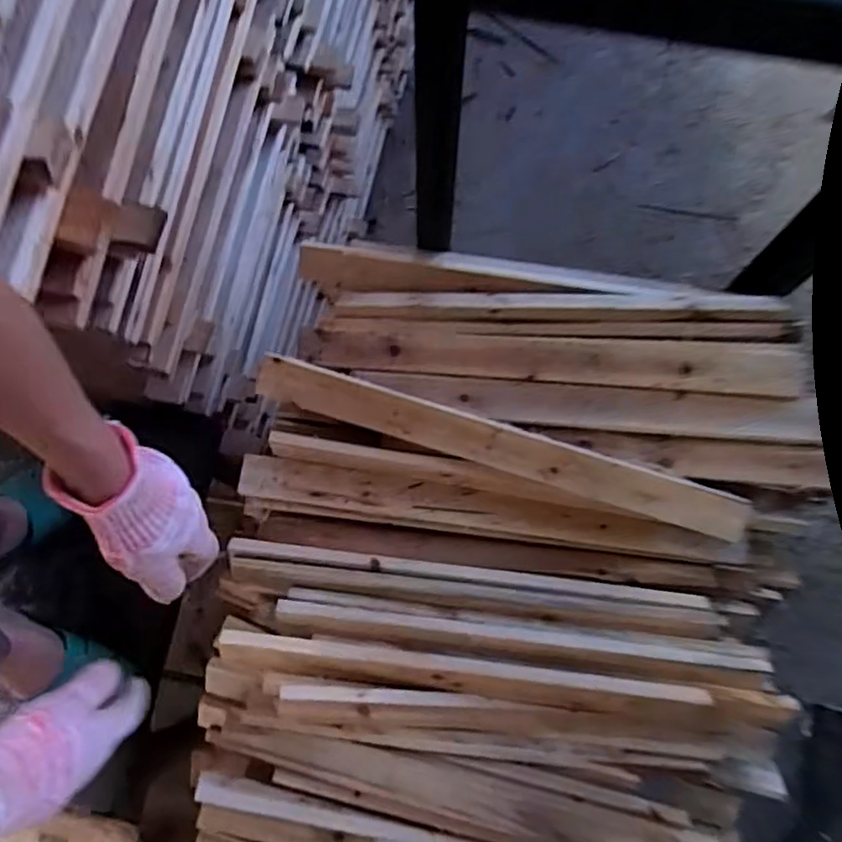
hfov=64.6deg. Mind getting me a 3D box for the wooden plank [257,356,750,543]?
[{"bbox_3d":[0.077,0.026,0.663,0.486,0.029,0.041,17,78,3],"label":"wooden plank"}]

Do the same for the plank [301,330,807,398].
[{"bbox_3d":[0.125,-0.064,0.678,0.487,0.017,0.057,3,72,6],"label":"plank"}]

